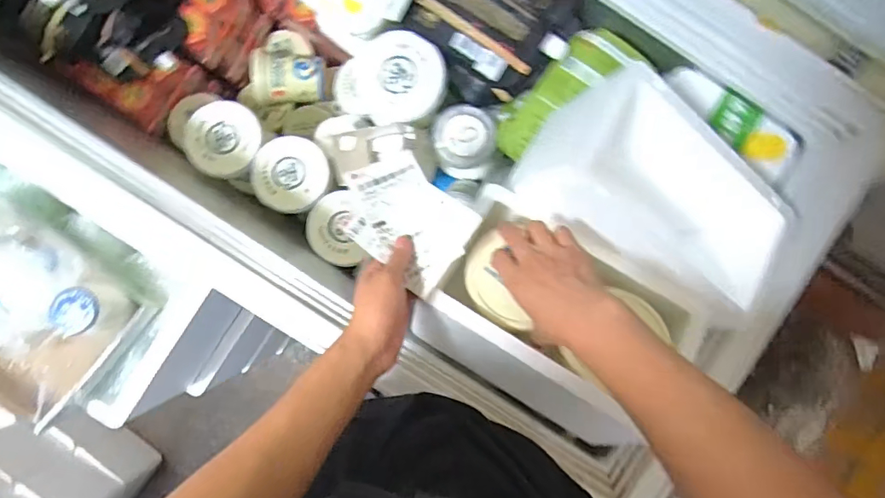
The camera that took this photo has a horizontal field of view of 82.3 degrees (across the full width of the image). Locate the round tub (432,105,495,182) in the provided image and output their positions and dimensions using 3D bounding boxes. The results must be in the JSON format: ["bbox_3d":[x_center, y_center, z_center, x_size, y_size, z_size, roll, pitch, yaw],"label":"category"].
[{"bbox_3d":[0.033,-0.164,0.792,0.089,0.114,0.087,0,89,0],"label":"round tub"}]

